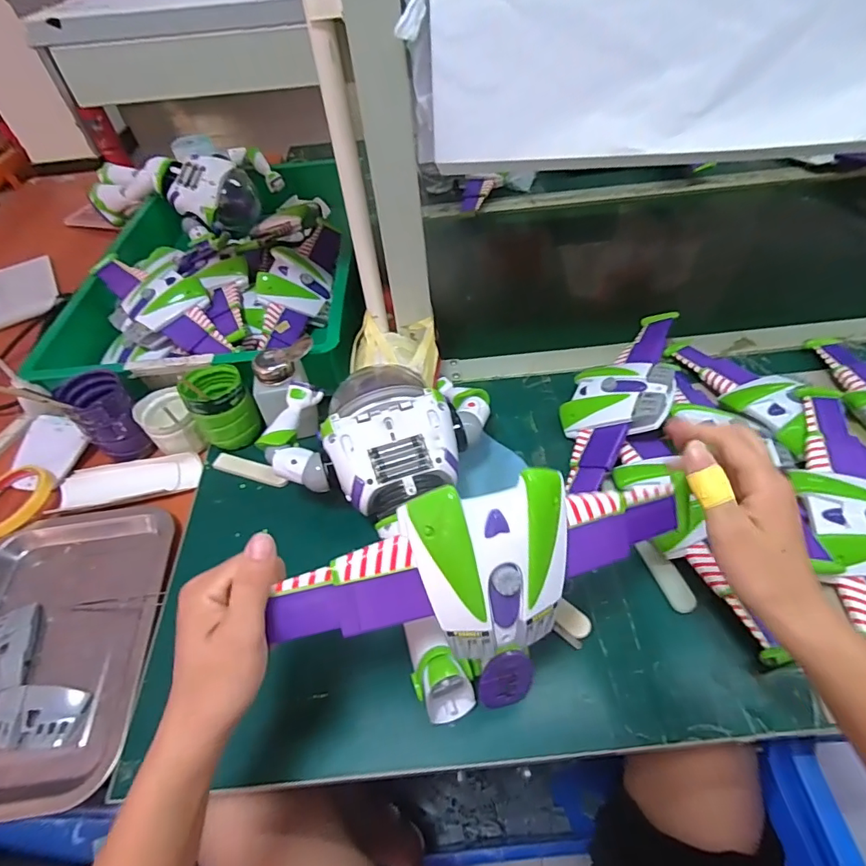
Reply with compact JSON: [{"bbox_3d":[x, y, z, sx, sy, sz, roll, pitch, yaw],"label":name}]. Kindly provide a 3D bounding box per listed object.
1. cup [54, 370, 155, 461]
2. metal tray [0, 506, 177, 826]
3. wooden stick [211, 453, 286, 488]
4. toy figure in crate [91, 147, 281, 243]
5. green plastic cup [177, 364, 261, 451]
[{"bbox_3d":[-0.359,-0.020,0.533,0.071,0.084,0.057,34,61,28],"label":"cup"},{"bbox_3d":[-0.342,0.187,0.428,0.185,0.022,0.251,-8,51,-1],"label":"metal tray"},{"bbox_3d":[-0.197,0.039,0.521,0.083,0.009,0.020,13,53,15],"label":"wooden stick"},{"bbox_3d":[-0.431,-0.431,0.846,0.266,0.097,0.179,16,54,17],"label":"toy figure in crate"},{"bbox_3d":[-0.230,-0.031,0.532,0.069,0.085,0.068,-28,54,-17],"label":"green plastic cup"}]

